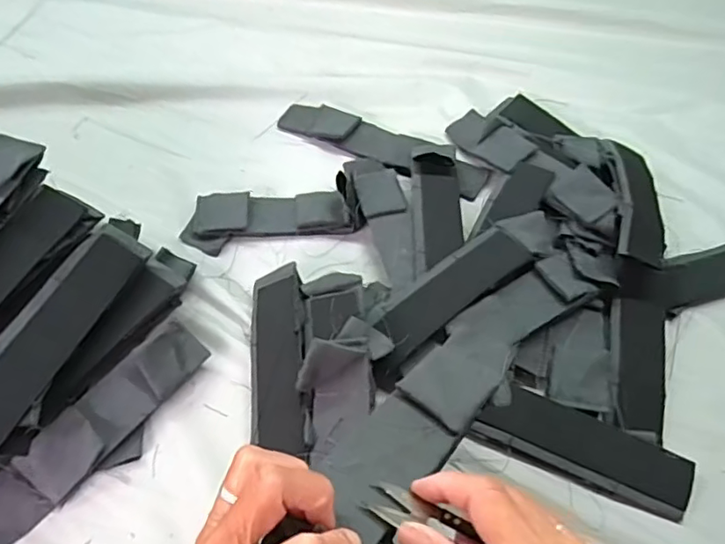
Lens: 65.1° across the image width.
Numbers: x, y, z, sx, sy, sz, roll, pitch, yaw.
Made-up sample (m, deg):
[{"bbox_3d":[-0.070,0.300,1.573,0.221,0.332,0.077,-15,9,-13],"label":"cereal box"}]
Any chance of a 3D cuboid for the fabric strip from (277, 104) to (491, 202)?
[{"bbox_3d":[0.018,-0.135,0.607,0.232,0.010,0.052,22,58,14],"label":"fabric strip"}]

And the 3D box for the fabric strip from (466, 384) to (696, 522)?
[{"bbox_3d":[0.168,0.132,0.433,0.159,0.009,0.053,20,58,12],"label":"fabric strip"}]

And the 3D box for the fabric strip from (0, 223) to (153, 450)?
[{"bbox_3d":[-0.227,0.044,0.412,0.046,0.009,0.195,34,56,-11],"label":"fabric strip"}]

